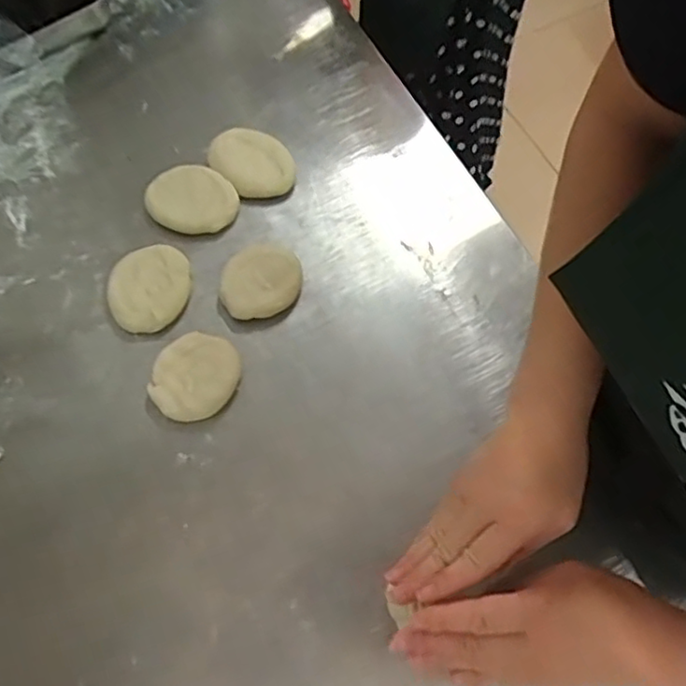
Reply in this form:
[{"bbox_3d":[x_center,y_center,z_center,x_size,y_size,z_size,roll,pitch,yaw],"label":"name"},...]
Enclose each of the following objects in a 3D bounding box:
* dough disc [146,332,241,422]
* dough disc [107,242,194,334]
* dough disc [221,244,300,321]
[{"bbox_3d":[-0.121,0.026,0.546,0.069,0.018,0.072,0,67,0],"label":"dough disc"},{"bbox_3d":[-0.166,-0.049,0.574,0.063,0.023,0.079,21,69,8],"label":"dough disc"},{"bbox_3d":[-0.072,-0.056,0.577,0.068,0.018,0.067,0,67,0],"label":"dough disc"}]

